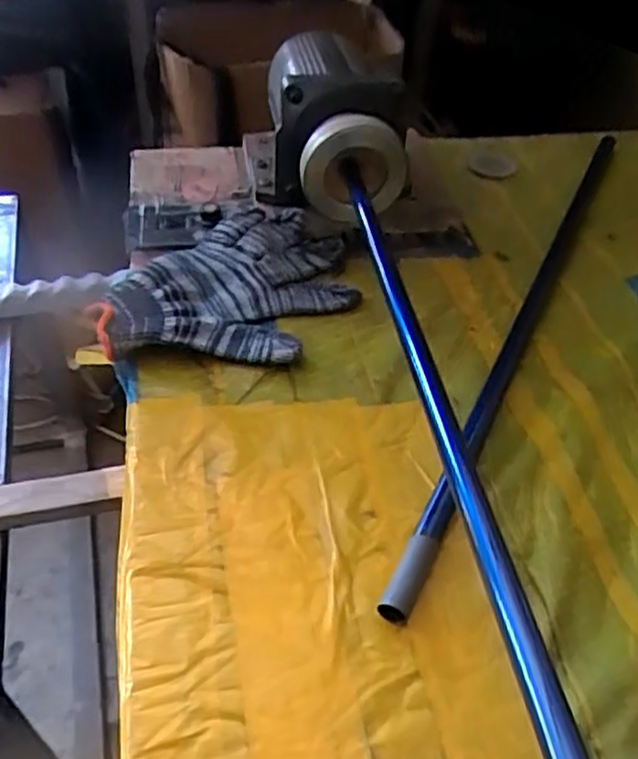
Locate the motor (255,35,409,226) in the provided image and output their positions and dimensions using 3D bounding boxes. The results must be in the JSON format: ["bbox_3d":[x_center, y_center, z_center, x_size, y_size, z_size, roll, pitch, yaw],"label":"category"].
[{"bbox_3d":[0.009,-0.183,0.543,0.104,0.115,0.133,3,46,-1],"label":"motor"}]

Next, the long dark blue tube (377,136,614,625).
[{"bbox_3d":[0.151,-0.053,0.499,0.016,0.012,0.524,21,49,16],"label":"long dark blue tube"}]

